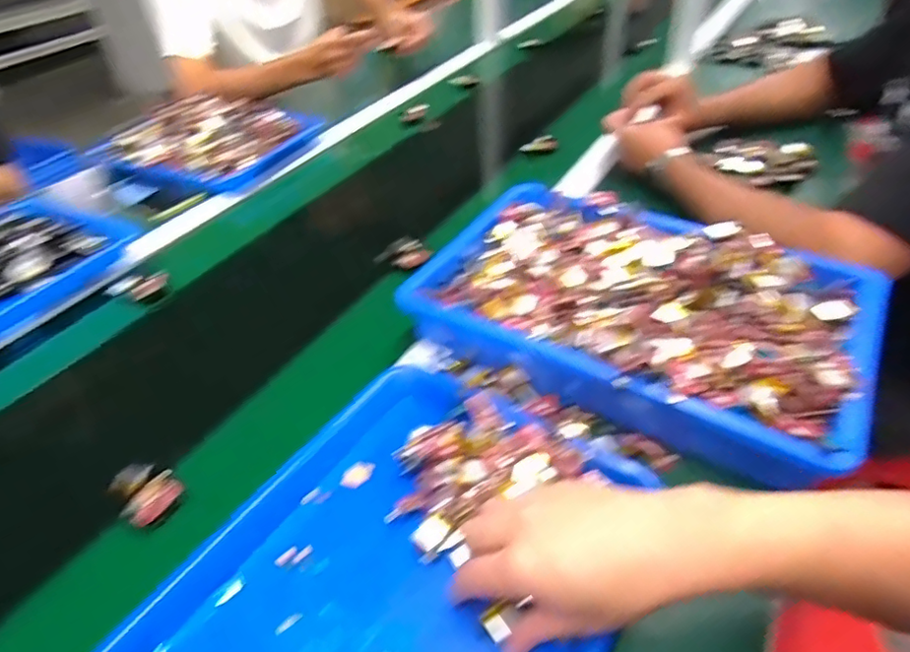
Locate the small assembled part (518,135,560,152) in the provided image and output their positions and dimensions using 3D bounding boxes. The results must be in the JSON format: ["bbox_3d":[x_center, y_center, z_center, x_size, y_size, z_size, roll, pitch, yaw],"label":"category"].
[{"bbox_3d":[0.130,-0.282,0.880,0.062,0.019,0.021,0,38,30],"label":"small assembled part"}]

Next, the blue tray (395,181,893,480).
[{"bbox_3d":[0.161,-0.024,0.522,0.380,0.069,0.237,23,48,26],"label":"blue tray"}]

